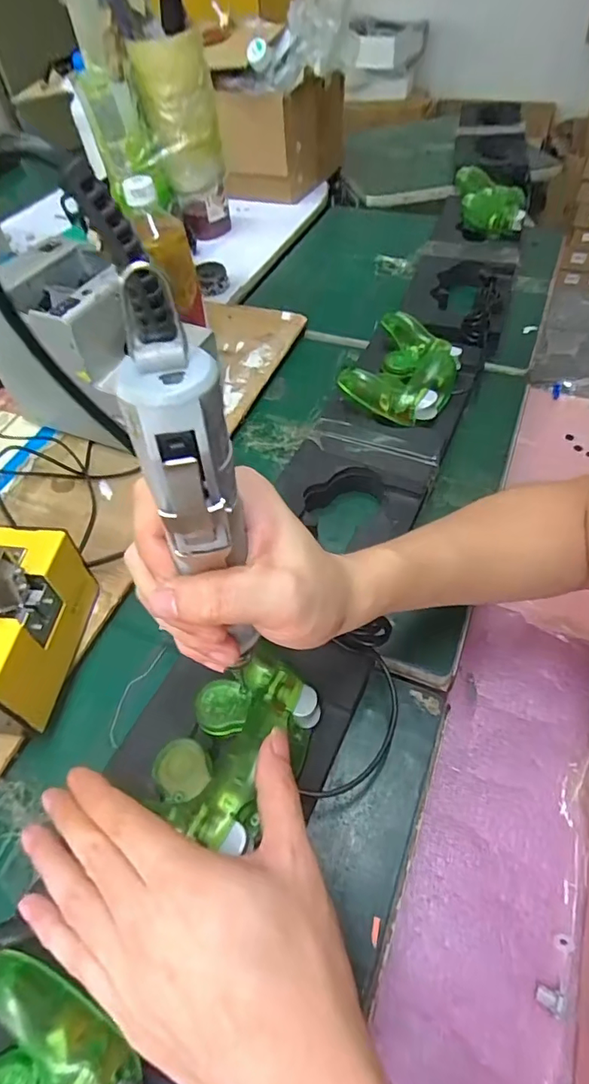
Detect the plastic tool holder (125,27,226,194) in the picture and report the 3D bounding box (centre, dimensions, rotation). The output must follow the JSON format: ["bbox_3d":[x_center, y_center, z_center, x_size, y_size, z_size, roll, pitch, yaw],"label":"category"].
[{"bbox_3d":[-0.129,-0.478,0.573,0.083,0.131,0.063,-4,52,-2],"label":"plastic tool holder"}]

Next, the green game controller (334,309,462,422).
[{"bbox_3d":[0.117,-0.177,0.527,0.102,0.043,0.133,24,57,19],"label":"green game controller"}]

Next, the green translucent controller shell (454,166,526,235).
[{"bbox_3d":[0.293,-0.501,0.760,0.102,0.061,0.129,6,53,6],"label":"green translucent controller shell"}]

